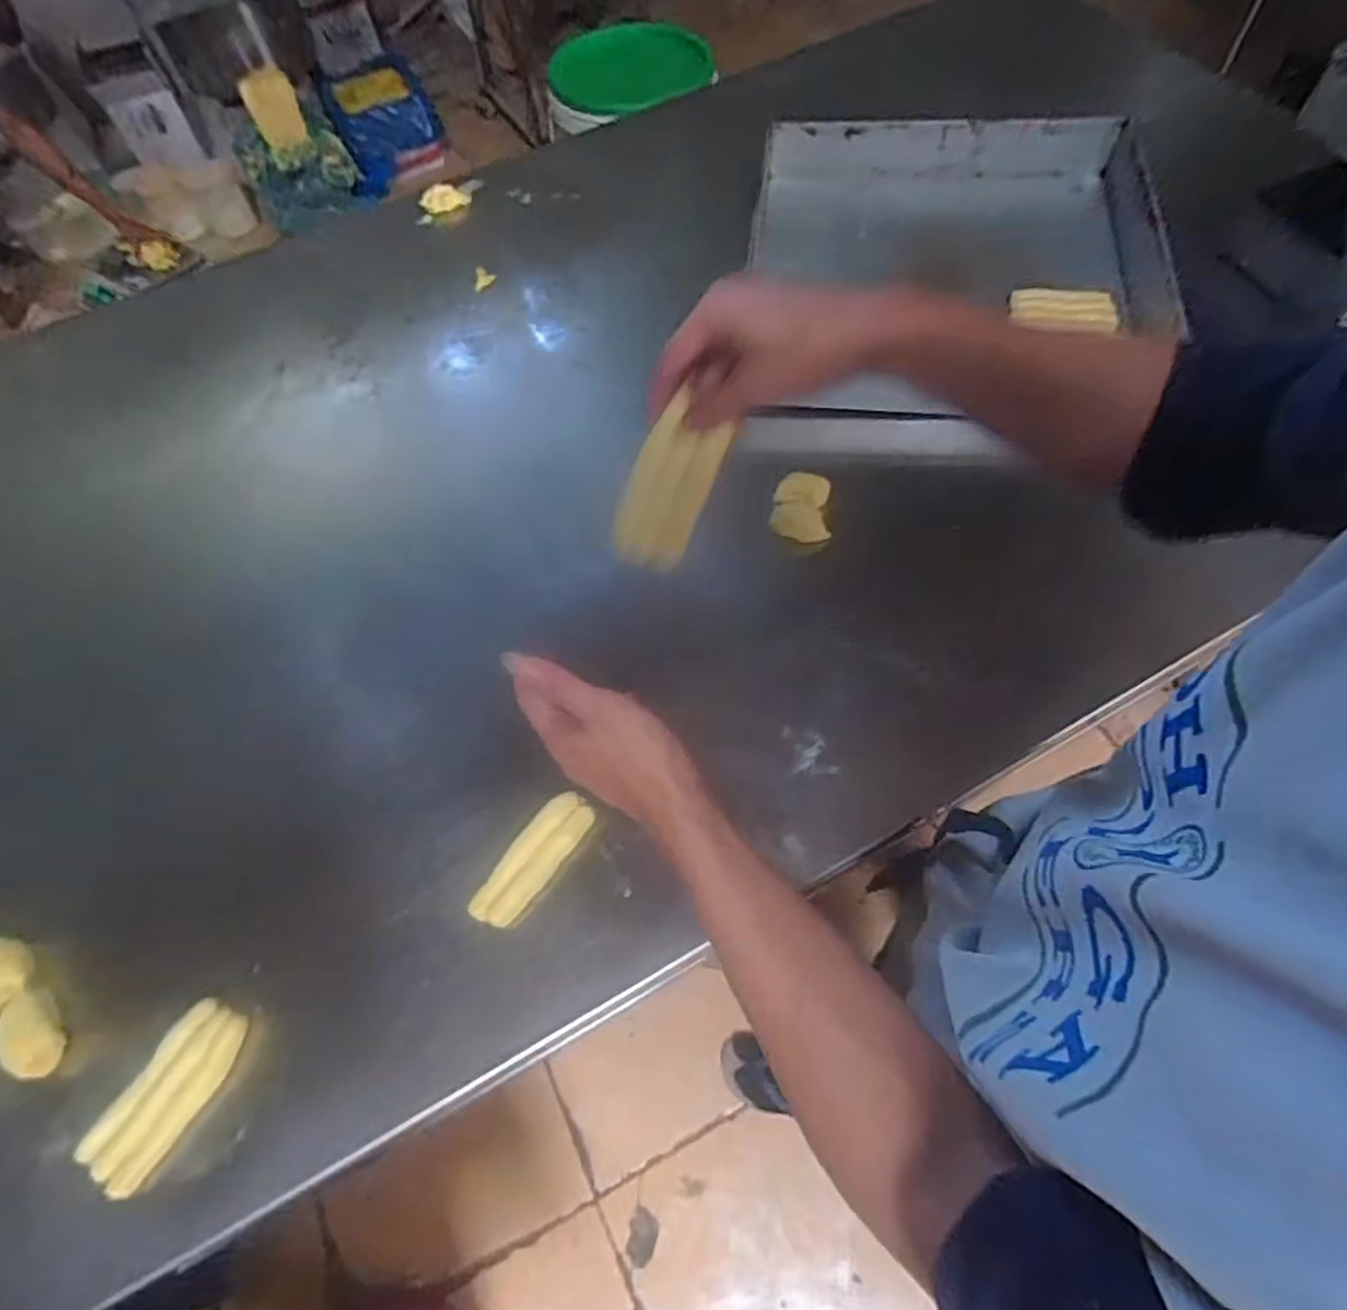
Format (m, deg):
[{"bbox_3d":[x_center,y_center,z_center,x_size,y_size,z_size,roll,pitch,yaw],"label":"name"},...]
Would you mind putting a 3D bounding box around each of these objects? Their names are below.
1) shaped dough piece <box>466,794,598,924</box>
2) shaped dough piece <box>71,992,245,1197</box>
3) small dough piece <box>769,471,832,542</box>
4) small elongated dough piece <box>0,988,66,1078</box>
[{"bbox_3d":[-0.102,0.146,0.525,0.039,0.013,0.106,36,70,20],"label":"shaped dough piece"},{"bbox_3d":[-0.330,0.286,0.477,0.048,0.013,0.109,27,67,17],"label":"shaped dough piece"},{"bbox_3d":[0.117,-0.138,0.659,0.050,0.027,0.066,4,64,5],"label":"small dough piece"},{"bbox_3d":[-0.435,0.259,0.495,0.030,0.025,0.058,-36,65,-14],"label":"small elongated dough piece"}]

